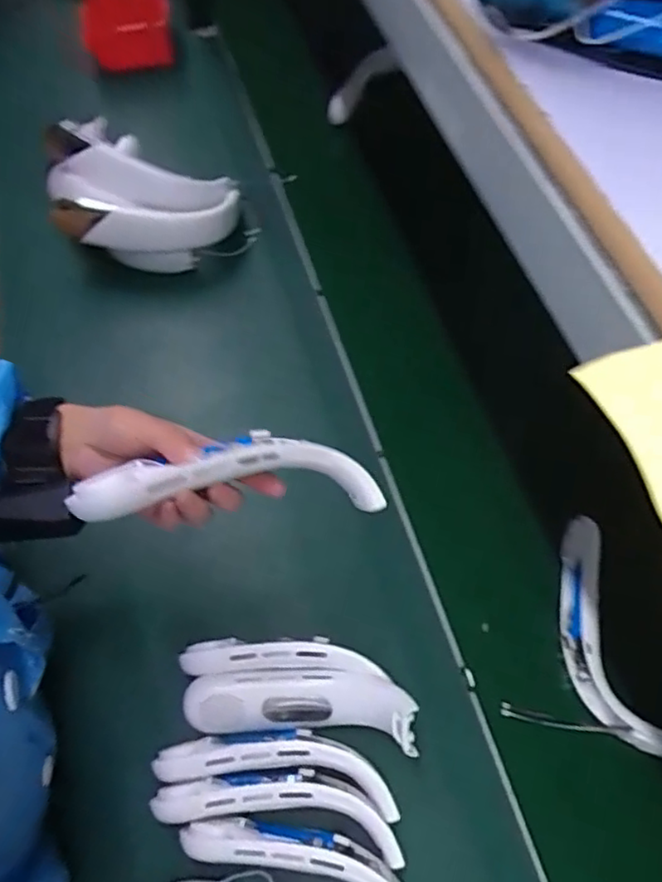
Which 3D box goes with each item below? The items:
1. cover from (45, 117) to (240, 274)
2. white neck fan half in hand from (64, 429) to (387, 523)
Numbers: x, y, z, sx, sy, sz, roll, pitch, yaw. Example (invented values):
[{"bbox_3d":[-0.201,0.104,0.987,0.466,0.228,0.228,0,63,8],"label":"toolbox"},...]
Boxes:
[{"bbox_3d":[-0.243,-0.297,0.782,0.243,0.113,0.144,1,62,0],"label":"cover"},{"bbox_3d":[-0.061,0.025,0.403,0.192,0.044,0.043,-4,59,-17],"label":"white neck fan half in hand"}]

